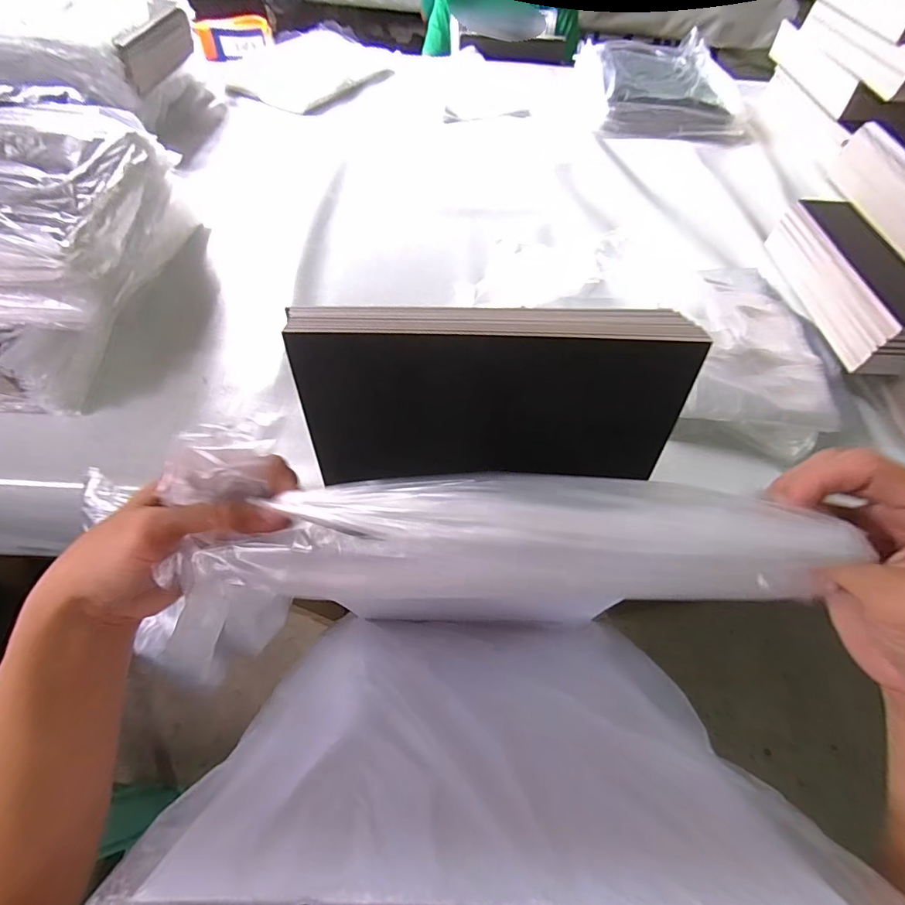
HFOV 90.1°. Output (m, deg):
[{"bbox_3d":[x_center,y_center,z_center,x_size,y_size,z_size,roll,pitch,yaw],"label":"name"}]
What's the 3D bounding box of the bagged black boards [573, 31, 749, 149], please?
[{"bbox_3d":[0.439,-0.800,0.985,0.316,0.076,0.388,4,57,0],"label":"bagged black boards"}]

